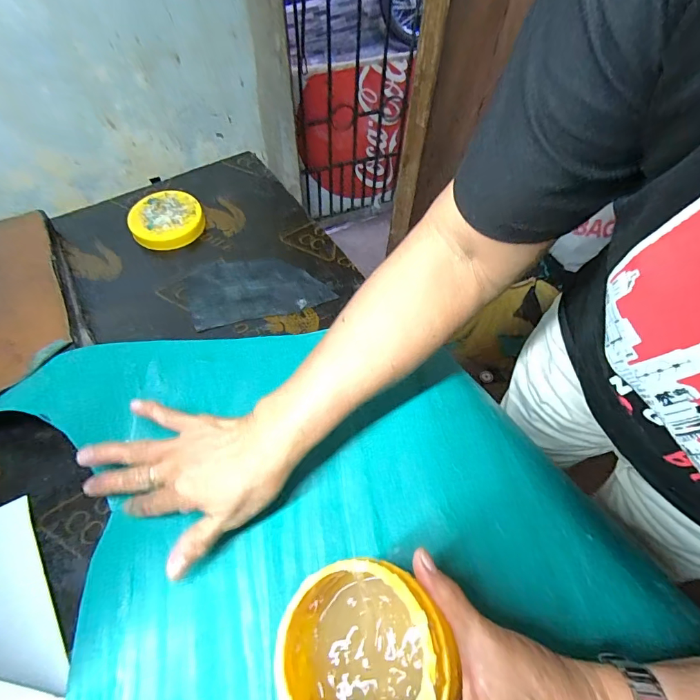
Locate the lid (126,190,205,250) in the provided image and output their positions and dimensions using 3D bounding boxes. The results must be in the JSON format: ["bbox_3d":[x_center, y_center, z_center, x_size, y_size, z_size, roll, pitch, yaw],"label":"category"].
[{"bbox_3d":[-0.239,-0.170,0.539,0.088,0.021,0.088,1,57,-1],"label":"lid"}]

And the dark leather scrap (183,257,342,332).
[{"bbox_3d":[-0.111,-0.076,0.492,0.161,0.004,0.092,-14,60,-6],"label":"dark leather scrap"}]

